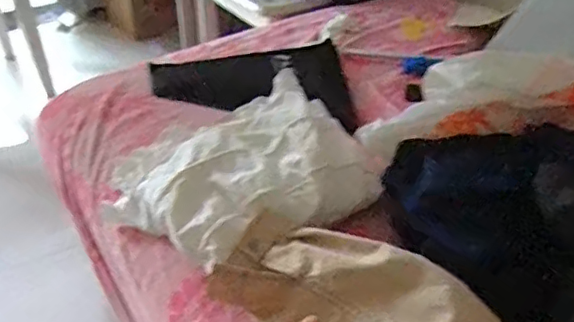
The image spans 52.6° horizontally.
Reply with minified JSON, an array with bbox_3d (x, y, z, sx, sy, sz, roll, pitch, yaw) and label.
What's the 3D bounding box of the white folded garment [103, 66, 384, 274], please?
[{"bbox_3d":[-0.052,0.003,0.723,0.314,0.074,0.270,-29,42,-25],"label":"white folded garment"}]

